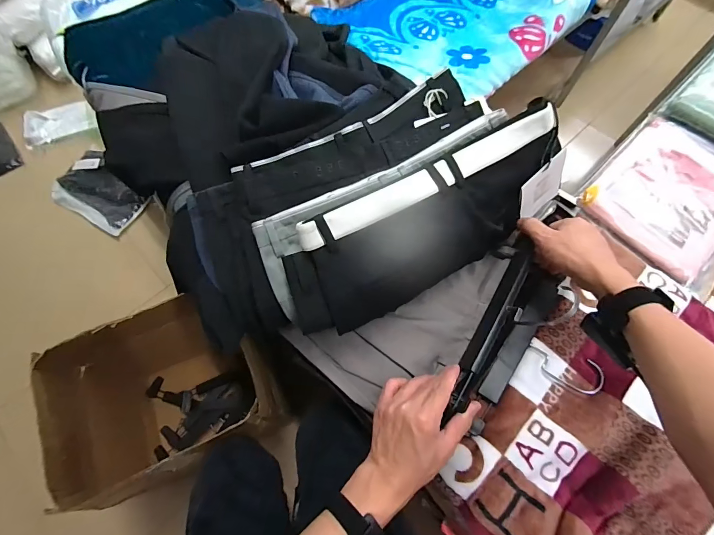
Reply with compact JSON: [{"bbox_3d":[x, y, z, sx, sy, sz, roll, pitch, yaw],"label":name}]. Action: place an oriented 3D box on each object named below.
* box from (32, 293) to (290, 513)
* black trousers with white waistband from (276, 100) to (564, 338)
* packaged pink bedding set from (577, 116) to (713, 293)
[{"bbox_3d":[-0.429,0.330,0.875,0.431,0.479,0.309,-22,68,-9],"label":"box"},{"bbox_3d":[0.093,-0.051,0.451,0.395,0.050,0.158,-27,112,-9],"label":"black trousers with white waistband"},{"bbox_3d":[0.712,-0.156,0.744,0.398,0.061,0.316,-41,73,-16],"label":"packaged pink bedding set"}]

